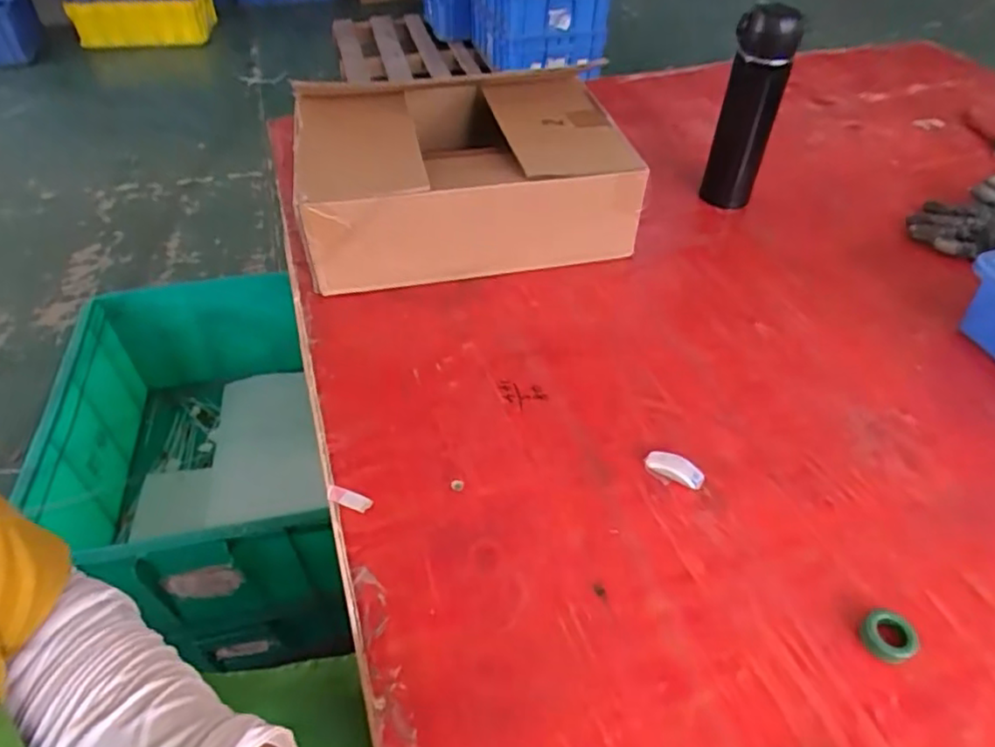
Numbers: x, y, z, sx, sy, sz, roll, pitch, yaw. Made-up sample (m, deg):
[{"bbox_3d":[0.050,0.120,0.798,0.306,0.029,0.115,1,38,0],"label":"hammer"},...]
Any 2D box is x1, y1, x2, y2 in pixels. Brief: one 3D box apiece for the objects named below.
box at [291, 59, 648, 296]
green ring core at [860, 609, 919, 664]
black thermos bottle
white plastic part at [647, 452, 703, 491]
[{"bbox_3d":[-0.046,-0.231,0.736,0.345,0.128,0.274,-9,46,-10],"label":"box"},{"bbox_3d":[0.252,0.170,0.413,0.030,0.015,0.031,1,45,-1],"label":"green ring core"},{"bbox_3d":[0.288,-0.301,0.731,0.059,0.205,0.060,24,49,21],"label":"black thermos bottle"},{"bbox_3d":[0.142,0.076,0.511,0.045,0.011,0.017,21,48,19],"label":"white plastic part"}]

